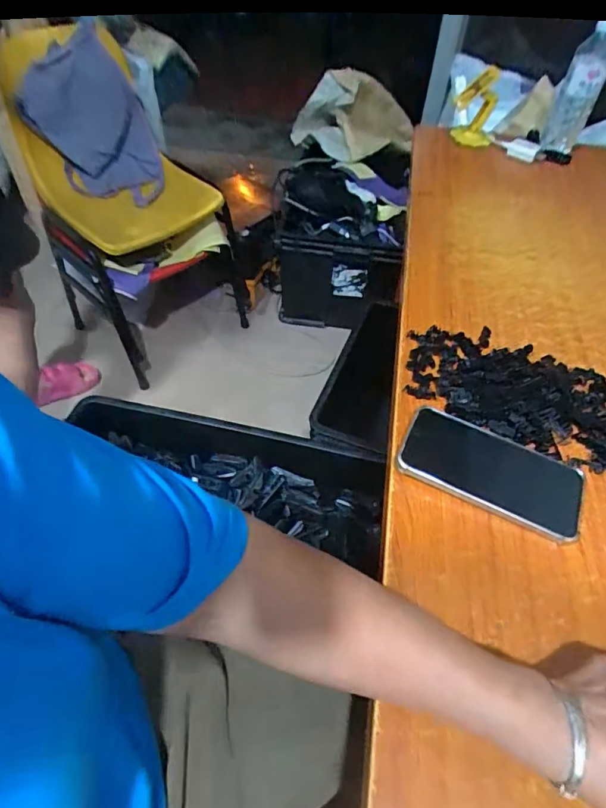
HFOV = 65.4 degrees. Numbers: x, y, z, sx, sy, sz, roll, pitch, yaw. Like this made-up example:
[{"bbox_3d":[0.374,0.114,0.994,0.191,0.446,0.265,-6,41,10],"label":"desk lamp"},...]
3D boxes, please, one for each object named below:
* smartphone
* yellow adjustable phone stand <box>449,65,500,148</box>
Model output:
[{"bbox_3d":[0.178,0.063,0.448,0.166,0.010,0.083,23,57,10],"label":"smartphone"},{"bbox_3d":[0.366,-0.628,0.997,0.089,0.113,0.119,16,50,11],"label":"yellow adjustable phone stand"}]

